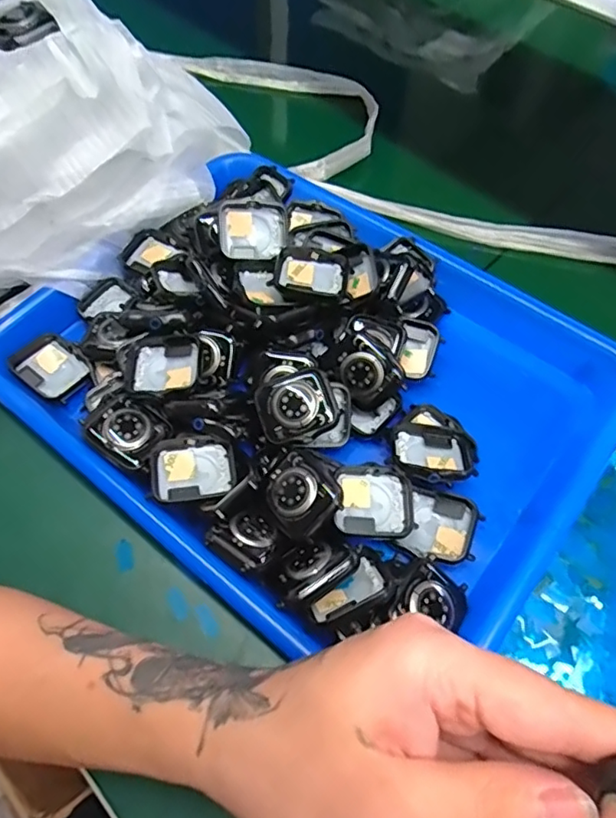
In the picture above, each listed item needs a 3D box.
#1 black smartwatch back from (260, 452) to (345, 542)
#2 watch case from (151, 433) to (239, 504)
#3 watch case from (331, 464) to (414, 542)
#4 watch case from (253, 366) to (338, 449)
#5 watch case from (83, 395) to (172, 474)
[{"bbox_3d":[-0.005,0.044,0.292,0.036,0.012,0.039,-46,59,-7],"label":"black smartwatch back"},{"bbox_3d":[-0.060,0.032,0.295,0.042,0.009,0.035,-6,60,-2],"label":"watch case"},{"bbox_3d":[0.036,0.051,0.301,0.042,0.017,0.039,2,64,1],"label":"watch case"},{"bbox_3d":[-0.007,-0.001,0.308,0.040,0.009,0.037,-22,83,0],"label":"watch case"},{"bbox_3d":[-0.098,0.011,0.306,0.043,0.007,0.035,31,65,18],"label":"watch case"}]

